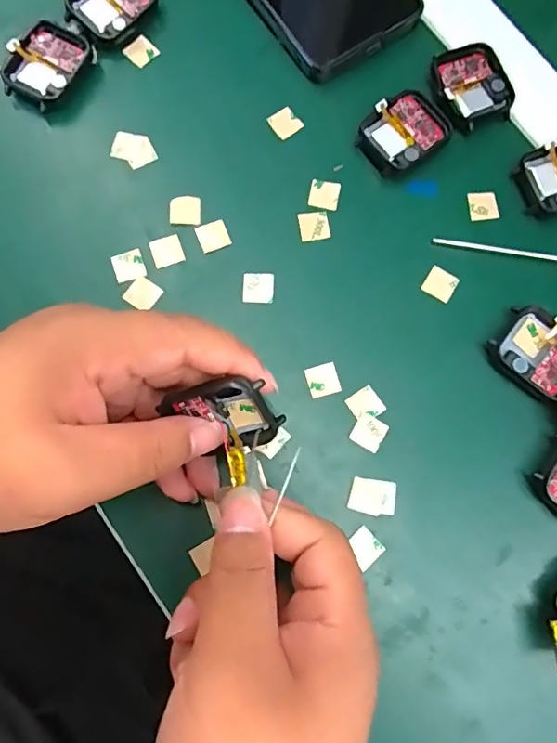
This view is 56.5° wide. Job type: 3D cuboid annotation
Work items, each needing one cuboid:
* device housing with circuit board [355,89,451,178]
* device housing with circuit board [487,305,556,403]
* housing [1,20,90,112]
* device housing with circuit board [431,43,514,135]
[{"bbox_3d":[0.067,-0.128,0.279,0.048,0.009,0.036,-34,82,-7],"label":"device housing with circuit board"},{"bbox_3d":[0.131,-0.009,0.259,0.044,0.010,0.037,39,81,6],"label":"device housing with circuit board"},{"bbox_3d":[-0.126,-0.165,0.280,0.036,0.014,0.045,26,80,4],"label":"housing"},{"bbox_3d":[0.106,-0.155,0.283,0.039,0.008,0.045,-15,80,-4],"label":"device housing with circuit board"}]

